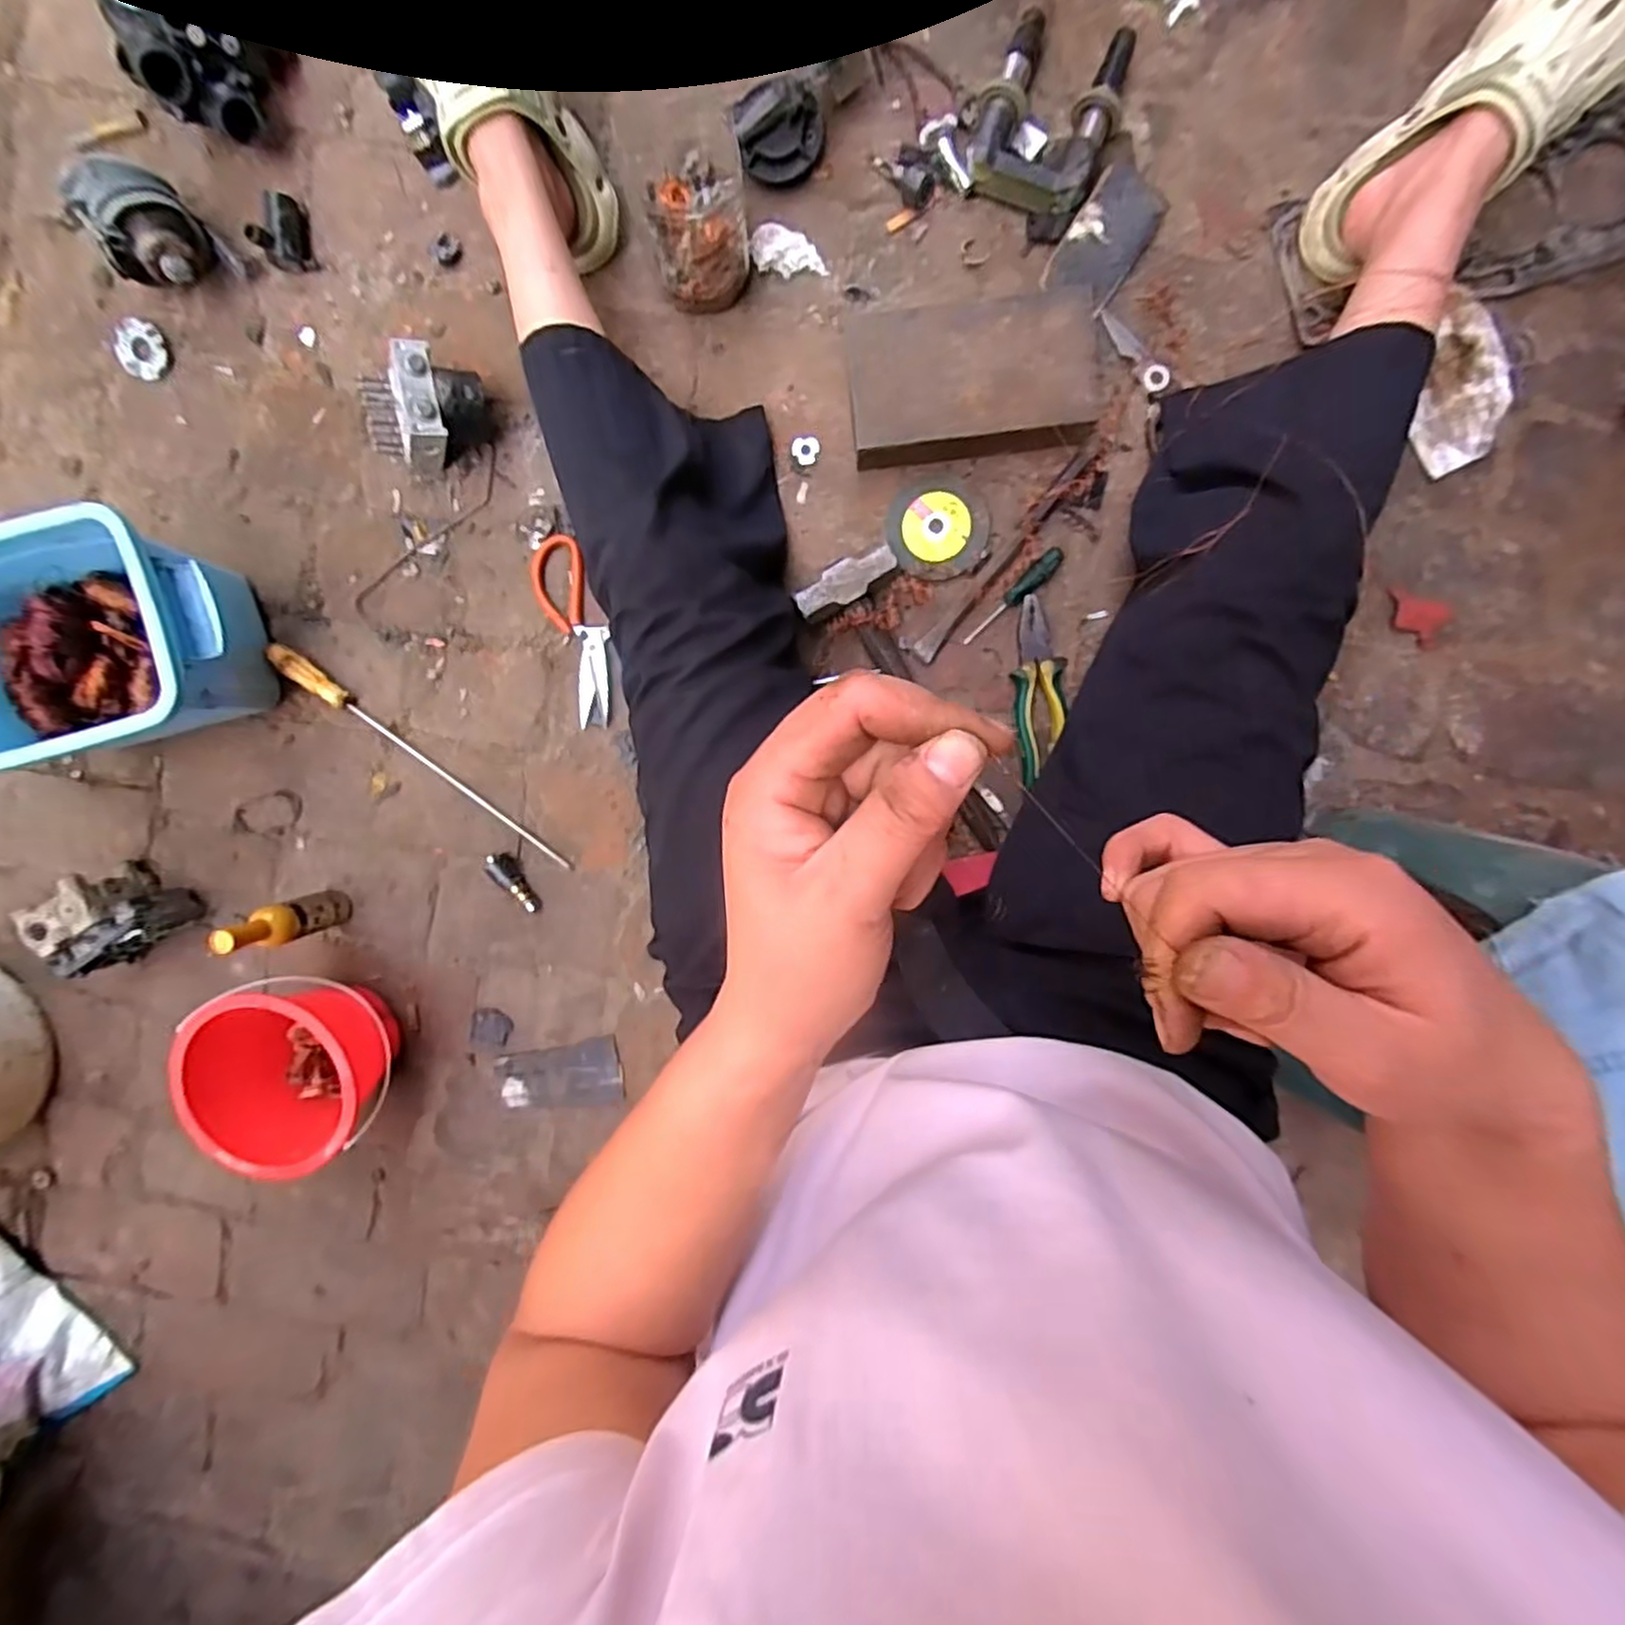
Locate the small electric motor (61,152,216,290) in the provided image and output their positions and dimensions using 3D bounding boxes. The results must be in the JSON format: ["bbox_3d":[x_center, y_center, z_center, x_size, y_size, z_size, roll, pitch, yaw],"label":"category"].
[{"bbox_3d":[-0.606,-0.532,0.670,0.080,0.084,0.089,-28,95,5],"label":"small electric motor"}]

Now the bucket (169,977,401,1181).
[{"bbox_3d":[-0.529,0.259,0.764,0.171,0.139,0.184,0,97,2],"label":"bucket"}]

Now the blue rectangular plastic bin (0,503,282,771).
[{"bbox_3d":[-0.678,-0.156,0.711,0.270,0.167,0.204,-8,96,3],"label":"blue rectangular plastic bin"}]

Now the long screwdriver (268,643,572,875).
[{"bbox_3d":[-0.415,-0.052,0.781,0.375,0.023,0.021,40,97,-3],"label":"long screwdriver"}]

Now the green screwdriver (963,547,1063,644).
[{"bbox_3d":[0.201,-0.216,0.736,0.023,0.021,0.122,45,108,-7],"label":"green screwdriver"}]

